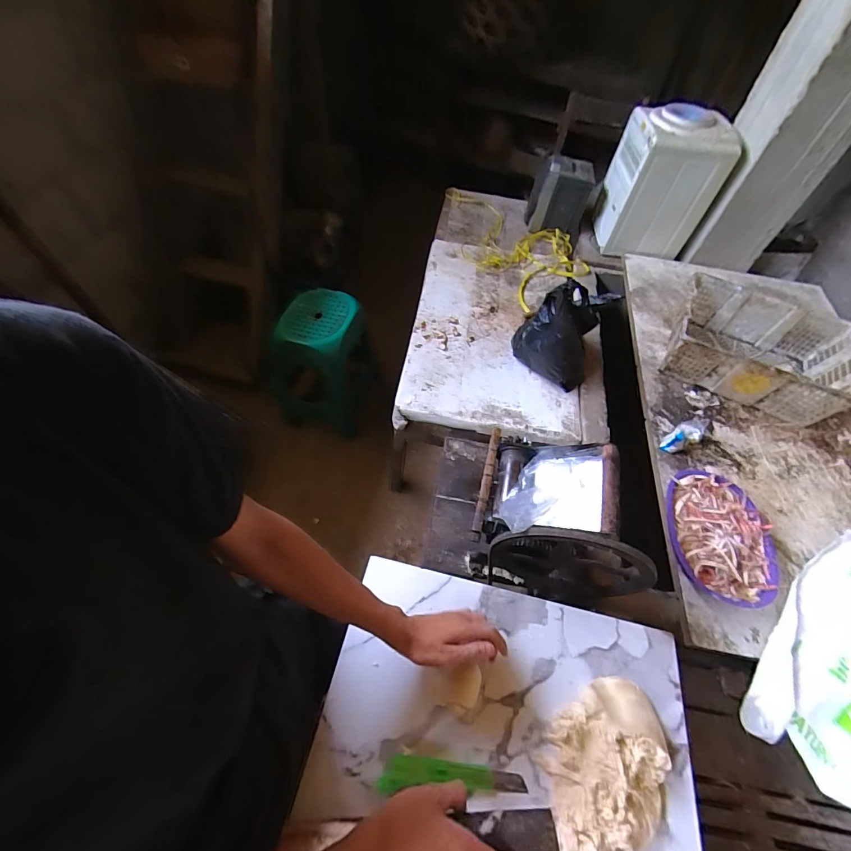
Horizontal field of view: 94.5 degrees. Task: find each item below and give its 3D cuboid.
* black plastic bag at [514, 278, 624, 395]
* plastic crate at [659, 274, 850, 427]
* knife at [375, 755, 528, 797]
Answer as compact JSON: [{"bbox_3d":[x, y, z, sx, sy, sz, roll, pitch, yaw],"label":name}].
[{"bbox_3d":[0.399,-0.278,1.171,0.241,0.288,0.200,24,58,10],"label":"black plastic bag"},{"bbox_3d":[1.022,-0.247,1.230,0.471,0.152,0.397,29,59,13],"label":"plastic crate"},{"bbox_3d":[0.034,0.444,0.500,0.183,0.012,0.035,3,57,-3],"label":"knife"}]

